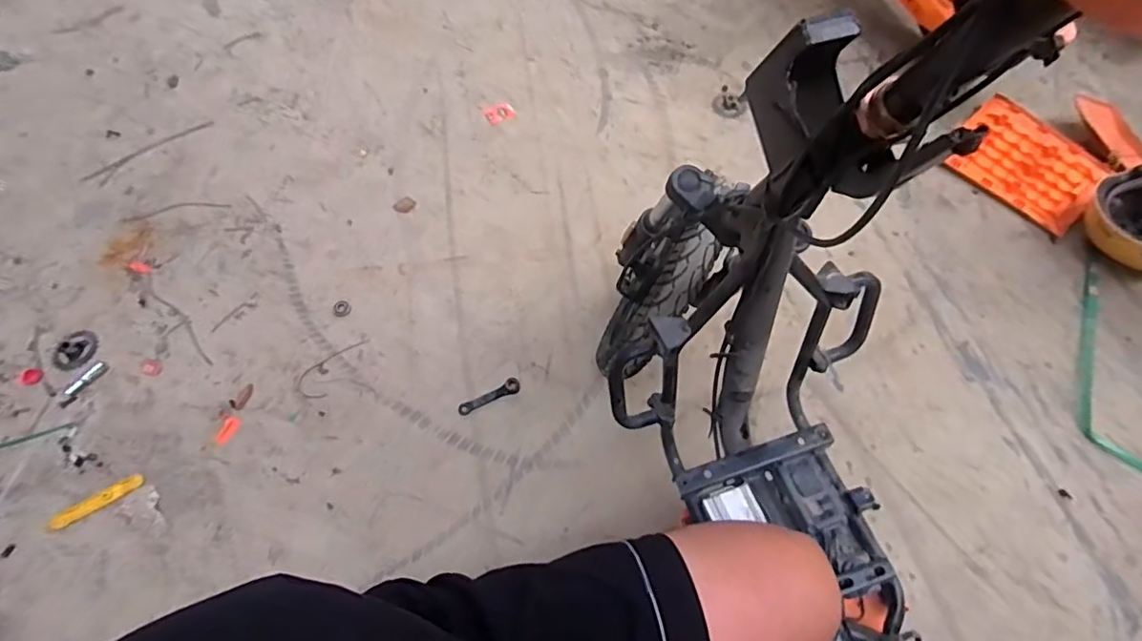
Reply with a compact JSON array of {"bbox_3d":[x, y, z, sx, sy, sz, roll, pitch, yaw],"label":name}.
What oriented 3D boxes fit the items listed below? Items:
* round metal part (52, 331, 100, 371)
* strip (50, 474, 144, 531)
[{"bbox_3d":[-1.000,0.060,1.130,0.086,0.007,0.084,0,65,0],"label":"round metal part"},{"bbox_3d":[-0.844,0.325,1.000,0.160,0.010,0.029,-29,67,-14],"label":"strip"}]

